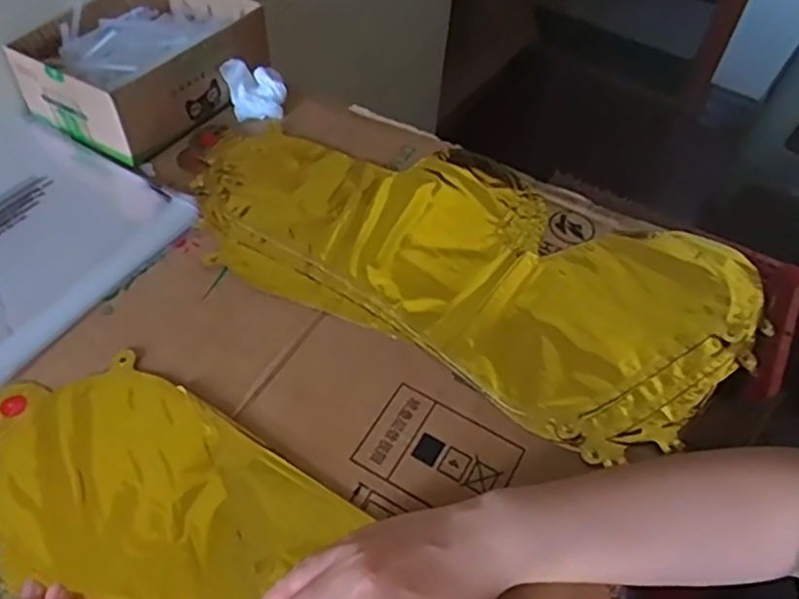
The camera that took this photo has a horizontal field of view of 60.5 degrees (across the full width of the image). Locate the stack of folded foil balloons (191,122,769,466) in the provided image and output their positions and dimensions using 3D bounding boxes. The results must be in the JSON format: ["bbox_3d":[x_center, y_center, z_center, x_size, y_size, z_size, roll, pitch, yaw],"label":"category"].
[{"bbox_3d":[0.047,-0.043,0.524,0.426,0.020,0.217,25,53,15],"label":"stack of folded foil balloons"}]

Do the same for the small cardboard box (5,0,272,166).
[{"bbox_3d":[-0.223,-0.219,0.622,0.143,0.064,0.199,27,53,16],"label":"small cardboard box"}]

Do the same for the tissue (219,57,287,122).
[{"bbox_3d":[-0.129,-0.192,0.617,0.055,0.037,0.053,-15,54,-17],"label":"tissue"}]

